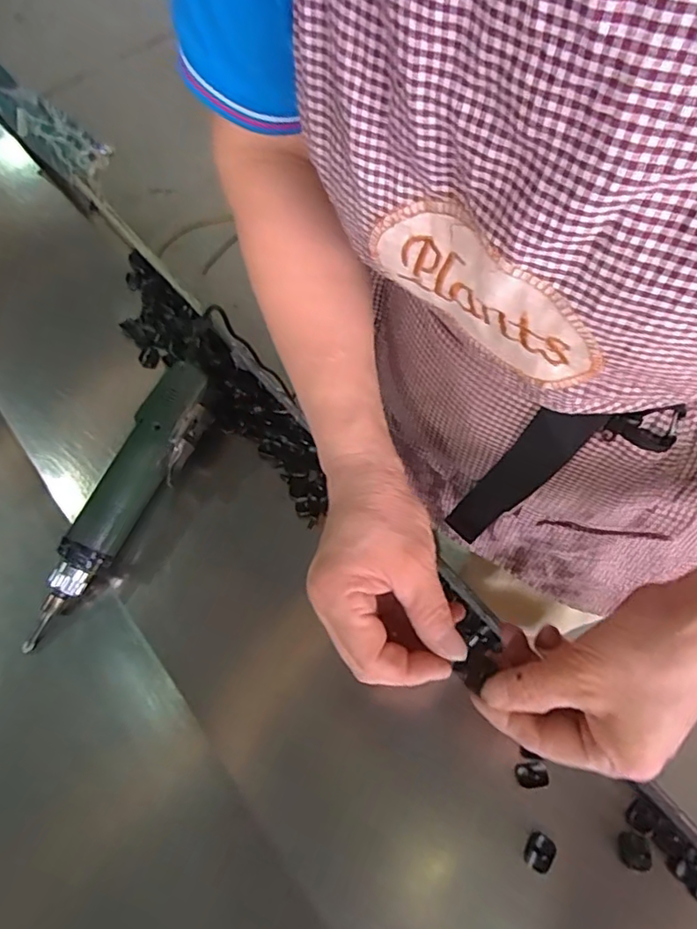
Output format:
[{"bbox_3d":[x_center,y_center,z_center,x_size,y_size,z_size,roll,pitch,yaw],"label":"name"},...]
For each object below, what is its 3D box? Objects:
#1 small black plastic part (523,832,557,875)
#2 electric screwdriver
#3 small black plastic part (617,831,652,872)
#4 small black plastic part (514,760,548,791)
[{"bbox_3d":[0.117,0.239,0.349,0.015,0.012,0.020,36,71,18],"label":"small black plastic part"},{"bbox_3d":[-0.178,0.031,0.450,0.055,0.051,0.241,22,68,13],"label":"electric screwdriver"},{"bbox_3d":[0.176,0.239,0.350,0.016,0.014,0.019,12,66,9],"label":"small black plastic part"},{"bbox_3d":[0.119,0.202,0.369,0.019,0.006,0.016,-15,64,-4],"label":"small black plastic part"}]

